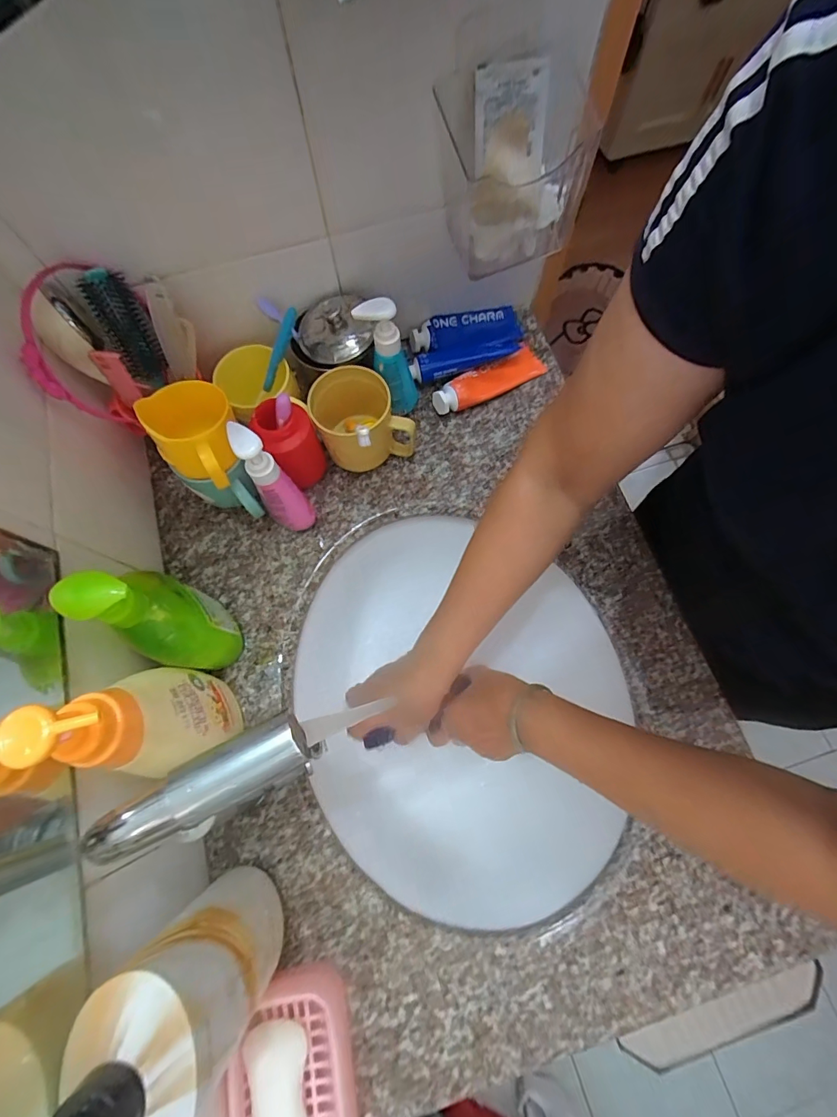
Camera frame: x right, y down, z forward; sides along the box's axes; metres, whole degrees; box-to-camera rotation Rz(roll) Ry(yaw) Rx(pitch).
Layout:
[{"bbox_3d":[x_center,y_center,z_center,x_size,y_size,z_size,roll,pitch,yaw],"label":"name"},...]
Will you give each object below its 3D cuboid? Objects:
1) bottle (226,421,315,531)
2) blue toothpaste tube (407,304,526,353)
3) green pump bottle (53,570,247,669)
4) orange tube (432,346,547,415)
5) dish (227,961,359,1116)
[{"bbox_3d":[-0.145,-0.071,0.440,0.037,0.145,0.051,-41,76,-10],"label":"bottle"},{"bbox_3d":[0.063,-0.293,0.573,0.148,0.023,0.056,-17,85,-14],"label":"blue toothpaste tube"},{"bbox_3d":[-0.212,0.054,0.381,0.068,0.184,0.065,22,75,8],"label":"green pump bottle"},{"bbox_3d":[0.088,-0.221,0.548,0.154,0.030,0.042,-32,75,-8],"label":"orange tube"},{"bbox_3d":[-0.103,0.408,0.352,0.095,0.039,0.125,-12,73,-2],"label":"dish"}]

